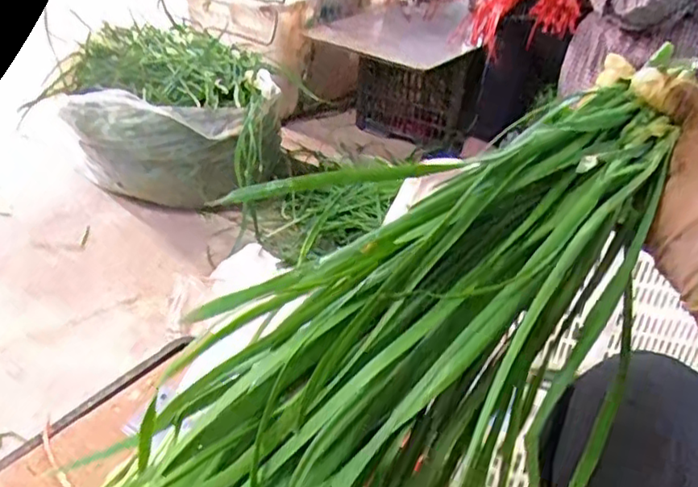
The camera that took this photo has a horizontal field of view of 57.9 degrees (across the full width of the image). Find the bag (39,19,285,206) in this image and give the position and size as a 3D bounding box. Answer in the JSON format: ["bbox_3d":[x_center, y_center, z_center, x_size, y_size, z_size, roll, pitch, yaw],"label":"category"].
[{"bbox_3d":[-0.429,-0.313,1.579,0.548,0.318,0.384,8,36,7],"label":"bag"}]

